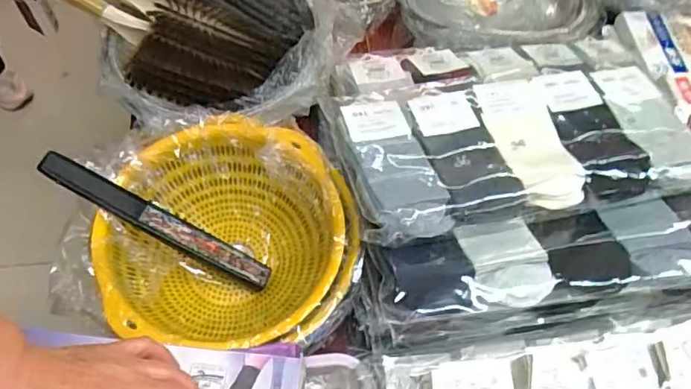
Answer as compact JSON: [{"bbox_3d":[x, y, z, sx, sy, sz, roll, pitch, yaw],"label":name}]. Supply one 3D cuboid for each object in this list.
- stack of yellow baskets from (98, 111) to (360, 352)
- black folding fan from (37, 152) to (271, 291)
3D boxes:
[{"bbox_3d":[-0.120,0.045,0.626,0.268,0.111,0.237,6,60,1],"label":"stack of yellow baskets"},{"bbox_3d":[-0.196,0.032,0.600,0.258,0.015,0.027,32,60,-19],"label":"black folding fan"}]

